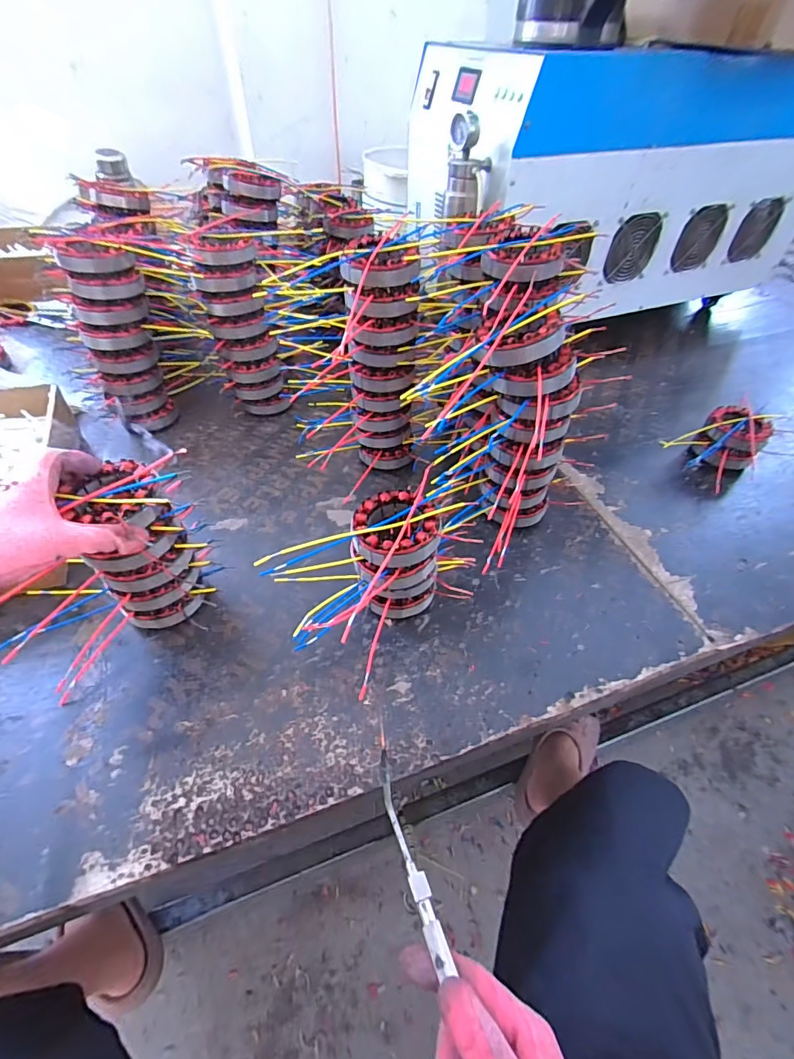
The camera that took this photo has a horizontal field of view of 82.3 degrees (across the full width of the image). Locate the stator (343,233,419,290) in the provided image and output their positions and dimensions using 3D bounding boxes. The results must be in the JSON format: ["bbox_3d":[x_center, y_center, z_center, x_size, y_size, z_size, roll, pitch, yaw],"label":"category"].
[{"bbox_3d":[-0.020,-0.296,0.499,0.082,0.036,0.075,1,48,-1],"label":"stator"}]

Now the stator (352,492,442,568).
[{"bbox_3d":[-0.003,-0.003,0.449,0.088,0.033,0.087,1,48,-1],"label":"stator"}]

